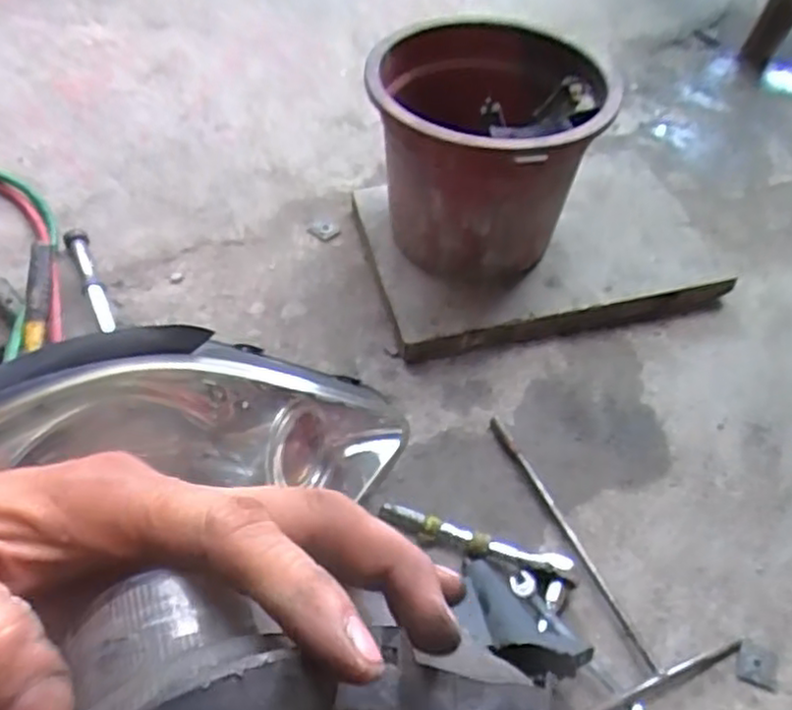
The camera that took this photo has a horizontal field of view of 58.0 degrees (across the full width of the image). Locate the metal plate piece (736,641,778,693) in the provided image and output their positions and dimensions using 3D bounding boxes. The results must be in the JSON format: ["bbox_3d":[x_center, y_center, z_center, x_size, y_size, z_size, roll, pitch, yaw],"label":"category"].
[{"bbox_3d":[0.318,0.274,0.629,0.034,0.005,0.038,20,50,12],"label":"metal plate piece"}]

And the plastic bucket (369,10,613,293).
[{"bbox_3d":[0.100,-0.231,0.875,0.254,0.248,0.295,7,49,1],"label":"plastic bucket"}]

